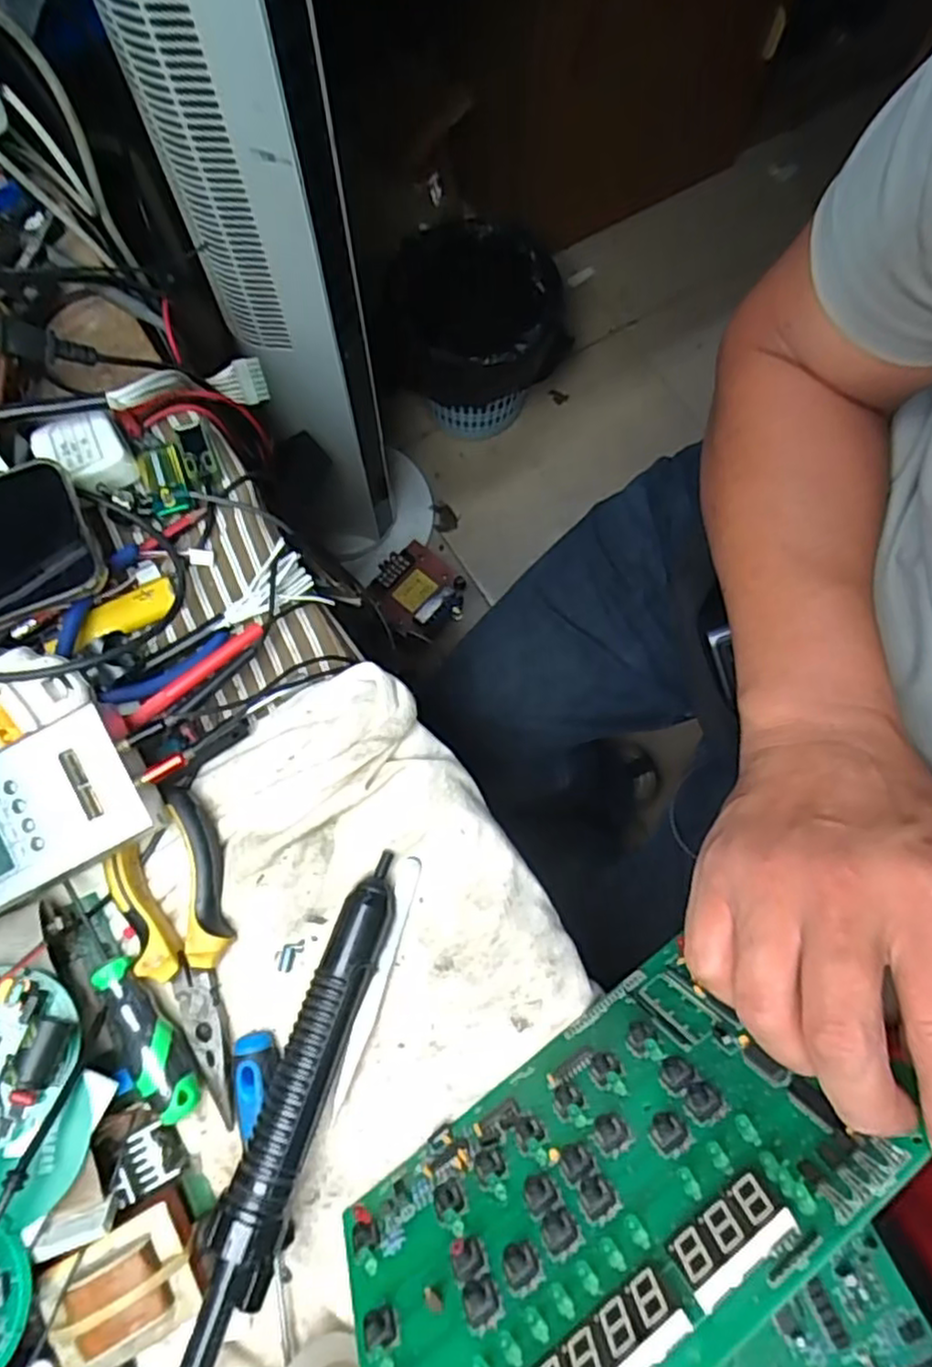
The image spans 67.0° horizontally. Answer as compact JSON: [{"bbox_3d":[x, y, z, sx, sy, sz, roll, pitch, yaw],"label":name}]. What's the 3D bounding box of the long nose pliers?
[{"bbox_3d":[-0.141,0.133,0.349,0.049,0.020,0.154,-15,75,-5],"label":"long nose pliers"}]

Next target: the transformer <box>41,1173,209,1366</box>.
[{"bbox_3d":[-0.148,0.262,0.309,0.059,0.031,0.051,-33,77,-10],"label":"transformer"}]

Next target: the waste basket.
[{"bbox_3d":[0.032,-0.548,1.123,0.261,0.306,0.265,5,74,0],"label":"waste basket"}]

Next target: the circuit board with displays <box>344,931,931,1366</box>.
[{"bbox_3d":[0.041,0.195,0.275,0.190,0.157,0.010,-34,99,-12],"label":"circuit board with displays"}]

